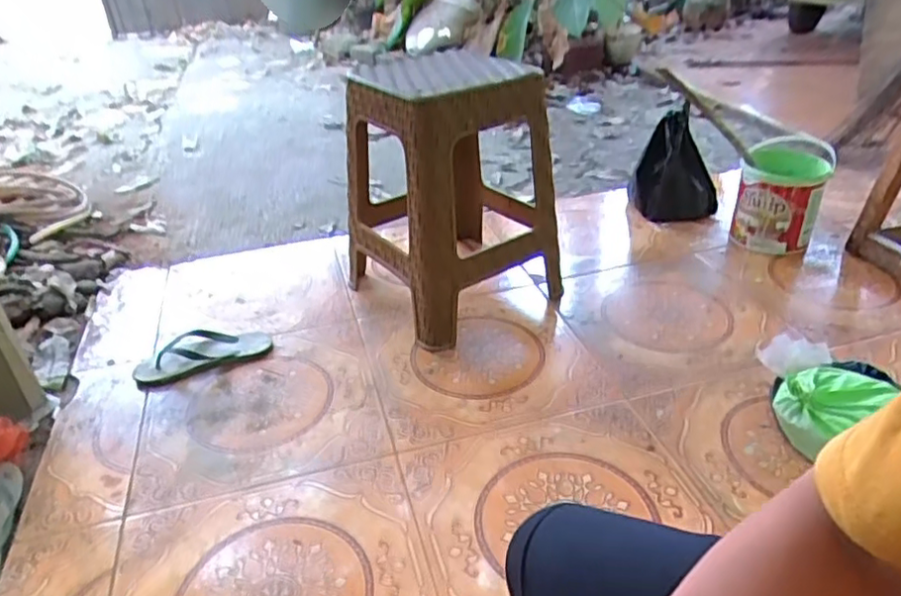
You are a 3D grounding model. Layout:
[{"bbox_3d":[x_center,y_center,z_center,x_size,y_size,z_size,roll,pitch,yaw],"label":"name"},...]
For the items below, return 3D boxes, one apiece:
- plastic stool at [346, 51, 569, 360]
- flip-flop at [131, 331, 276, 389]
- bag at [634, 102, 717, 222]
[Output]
[{"bbox_3d":[0.002,-0.208,1.280,0.324,0.483,0.333,-21,38,-25],"label":"plastic stool"},{"bbox_3d":[-0.480,0.100,1.246,0.244,0.037,0.109,-18,35,-24],"label":"flip-flop"},{"bbox_3d":[0.579,-0.334,1.626,0.203,0.269,0.125,-19,35,-26],"label":"bag"}]

